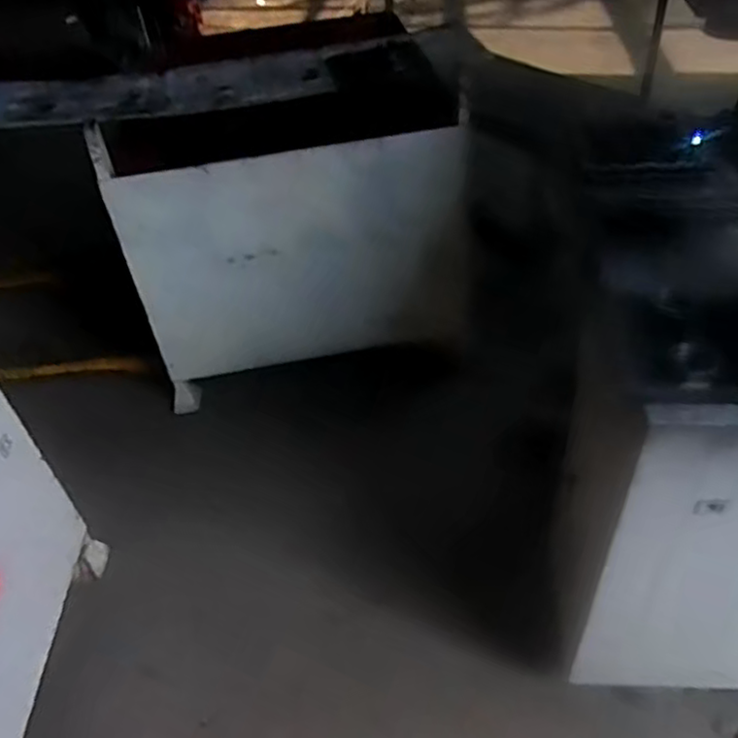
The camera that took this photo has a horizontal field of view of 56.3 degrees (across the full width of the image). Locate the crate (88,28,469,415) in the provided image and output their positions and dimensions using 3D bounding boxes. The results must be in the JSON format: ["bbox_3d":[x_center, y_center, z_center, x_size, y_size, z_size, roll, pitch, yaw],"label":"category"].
[{"bbox_3d":[-0.187,-0.415,1.884,0.846,0.621,0.469,-12,43,-7],"label":"crate"}]

